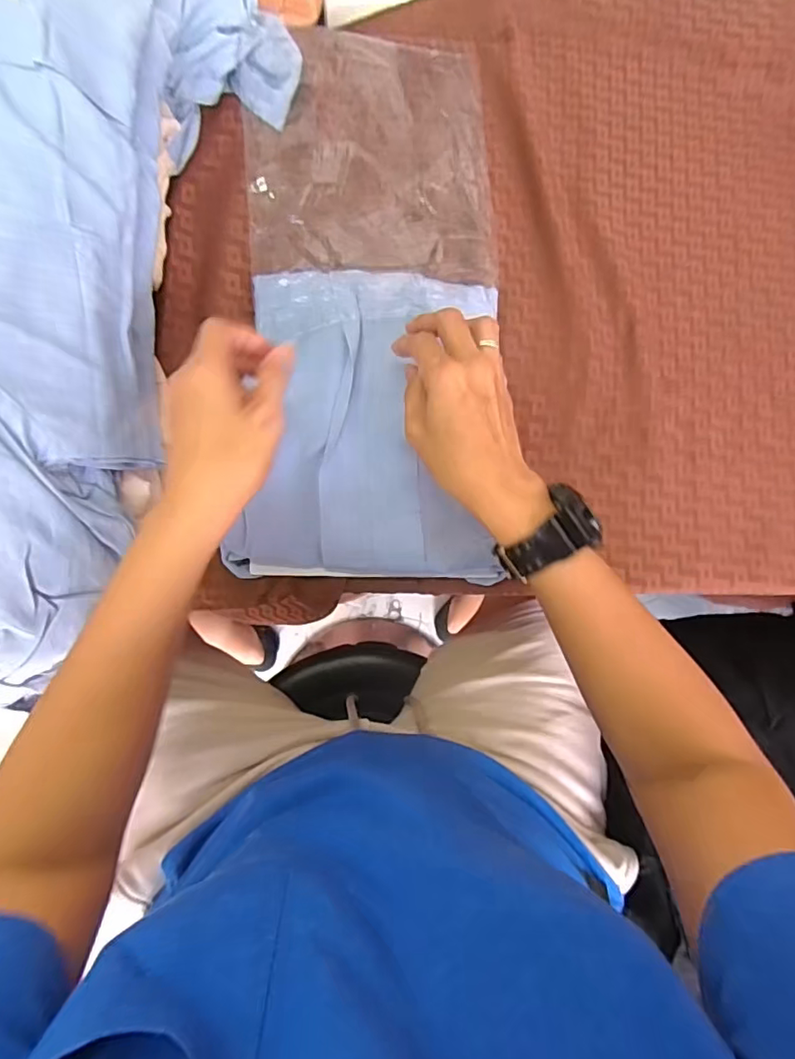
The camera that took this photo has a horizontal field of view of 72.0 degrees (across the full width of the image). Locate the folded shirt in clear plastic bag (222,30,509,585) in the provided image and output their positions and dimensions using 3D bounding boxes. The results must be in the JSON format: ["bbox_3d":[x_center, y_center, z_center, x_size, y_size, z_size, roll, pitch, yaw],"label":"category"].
[{"bbox_3d":[-0.023,-0.214,0.481,0.215,0.048,0.507,2,78,0],"label":"folded shirt in clear plastic bag"}]

